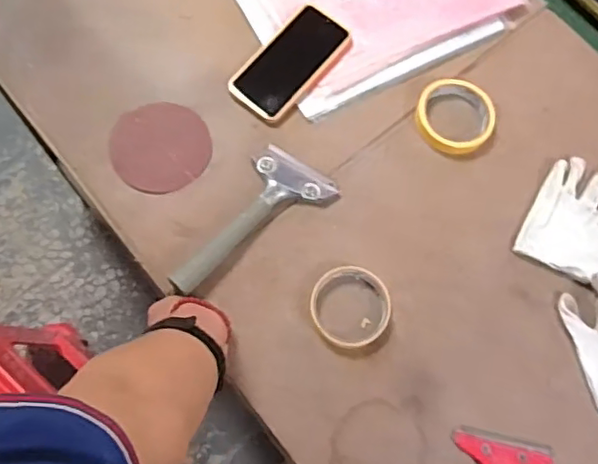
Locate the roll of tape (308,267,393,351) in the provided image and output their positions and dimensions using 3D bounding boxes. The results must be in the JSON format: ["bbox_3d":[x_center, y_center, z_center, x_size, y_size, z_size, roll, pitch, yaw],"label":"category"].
[{"bbox_3d":[0.056,0.081,0.637,0.085,0.016,0.086,0,72,-1],"label":"roll of tape"}]

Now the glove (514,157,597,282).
[{"bbox_3d":[0.328,-0.017,0.691,0.106,0.018,0.140,26,73,7],"label":"glove"}]

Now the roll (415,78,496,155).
[{"bbox_3d":[0.190,-0.137,0.722,0.095,0.021,0.098,0,72,-1],"label":"roll"}]

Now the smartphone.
[{"bbox_3d":[-0.007,-0.212,0.736,0.083,0.010,0.164,37,74,10],"label":"smartphone"}]

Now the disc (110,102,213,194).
[{"bbox_3d":[-0.161,-0.101,0.692,0.111,0.004,0.113,1,70,-2],"label":"disc"}]

